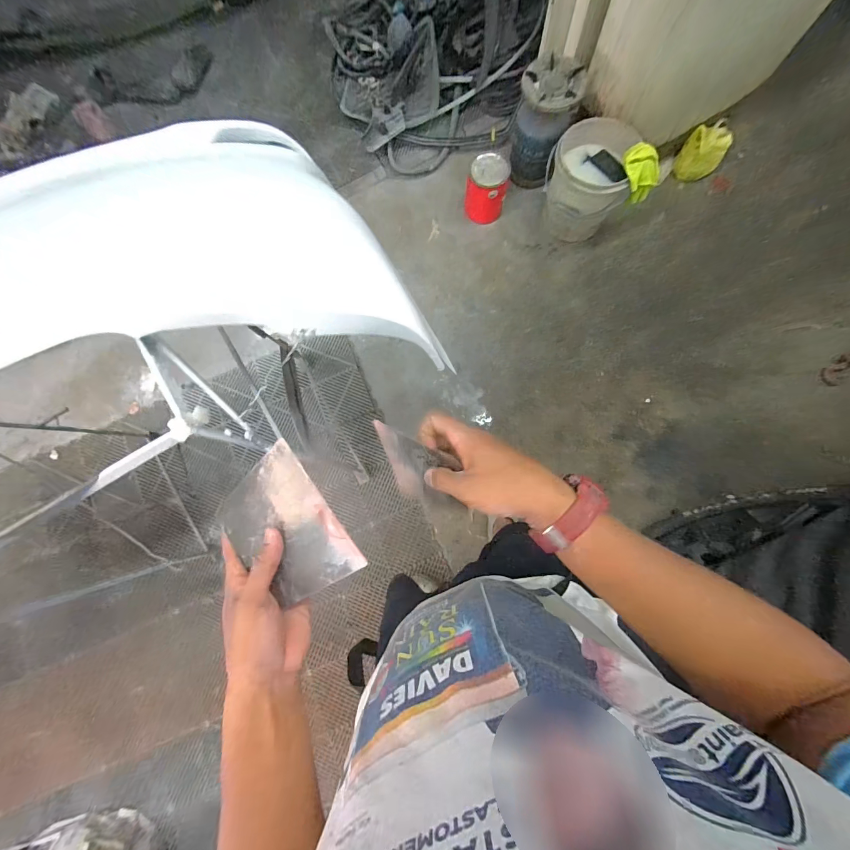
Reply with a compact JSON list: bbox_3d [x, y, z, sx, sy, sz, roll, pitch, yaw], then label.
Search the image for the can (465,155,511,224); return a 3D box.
[{"bbox_3d":[0.246,-0.929,1.464,0.155,0.189,0.155,-1,80,4],"label":"can"}]

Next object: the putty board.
[{"bbox_3d":[-0.133,0.100,0.353,0.095,0.009,0.138,-38,81,2],"label":"putty board"}]

